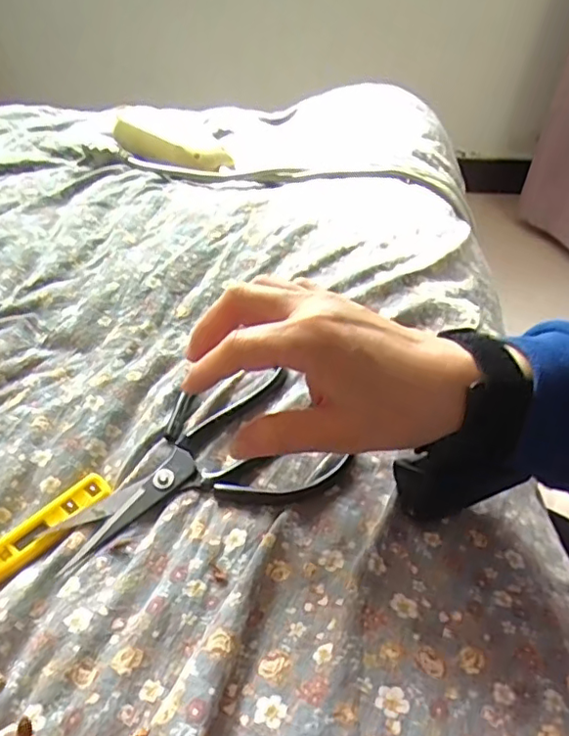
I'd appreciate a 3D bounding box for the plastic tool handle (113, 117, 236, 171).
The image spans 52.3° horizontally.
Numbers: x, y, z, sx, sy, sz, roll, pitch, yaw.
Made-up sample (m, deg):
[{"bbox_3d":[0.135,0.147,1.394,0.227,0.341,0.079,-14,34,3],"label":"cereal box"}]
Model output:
[{"bbox_3d":[-0.122,-0.226,0.587,0.151,0.019,0.025,25,51,22],"label":"plastic tool handle"}]

